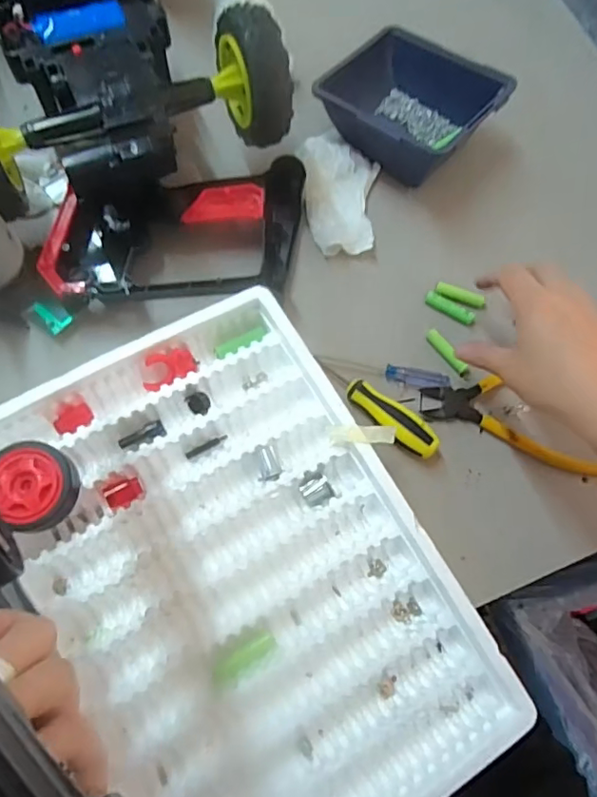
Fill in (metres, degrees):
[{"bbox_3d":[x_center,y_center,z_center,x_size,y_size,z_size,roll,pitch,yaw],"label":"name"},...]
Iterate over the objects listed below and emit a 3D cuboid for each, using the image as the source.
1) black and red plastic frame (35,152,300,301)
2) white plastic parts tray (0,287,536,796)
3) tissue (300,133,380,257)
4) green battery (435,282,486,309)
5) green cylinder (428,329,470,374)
[{"bbox_3d":[-0.096,-0.133,0.449,0.201,0.048,0.131,0,71,-4],"label":"black and red plastic frame"},{"bbox_3d":[-0.044,0.112,0.360,0.240,0.048,0.346,-28,75,-12],"label":"white plastic parts tray"},{"bbox_3d":[0.039,-0.181,0.492,0.065,0.021,0.118,-2,71,-4],"label":"tissue"},{"bbox_3d":[0.139,-0.088,0.468,0.043,0.013,0.011,19,71,3],"label":"green battery"},{"bbox_3d":[0.122,-0.038,0.446,0.009,0.009,0.043,-39,75,-15],"label":"green cylinder"}]

